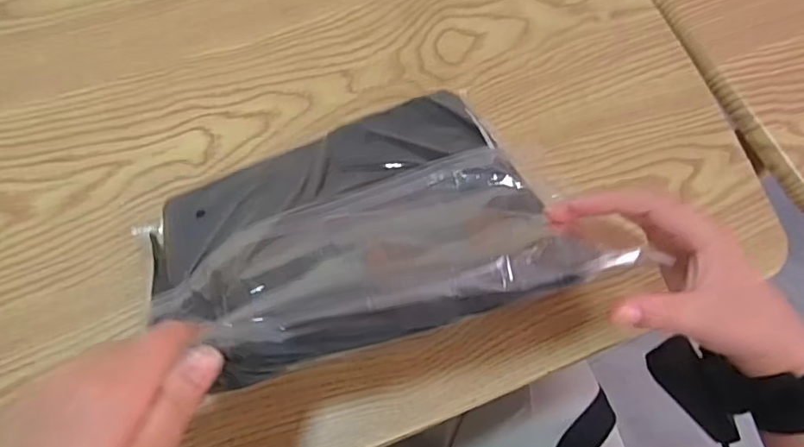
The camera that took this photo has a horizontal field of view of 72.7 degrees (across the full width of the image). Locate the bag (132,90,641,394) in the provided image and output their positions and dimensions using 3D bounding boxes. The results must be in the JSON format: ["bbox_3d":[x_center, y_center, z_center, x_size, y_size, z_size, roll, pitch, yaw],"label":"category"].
[{"bbox_3d":[-0.034,0.000,0.334,0.249,0.039,0.200,-17,35,-8],"label":"bag"}]

